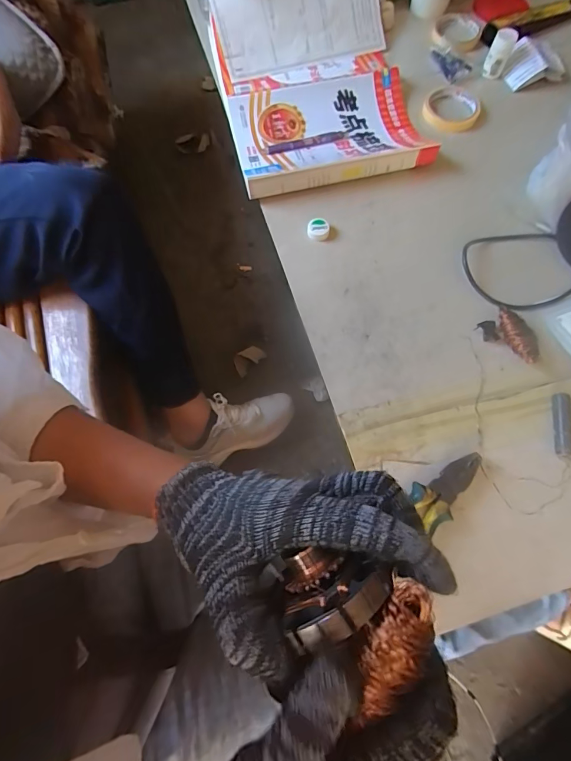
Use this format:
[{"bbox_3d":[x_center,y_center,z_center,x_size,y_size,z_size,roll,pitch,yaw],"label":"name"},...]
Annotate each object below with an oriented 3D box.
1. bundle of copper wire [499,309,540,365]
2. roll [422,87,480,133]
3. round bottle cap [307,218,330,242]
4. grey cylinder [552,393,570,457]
[{"bbox_3d":[0.295,-0.059,0.497,0.030,0.024,0.077,-7,71,-3],"label":"bundle of copper wire"},{"bbox_3d":[0.279,-0.459,0.653,0.089,0.026,0.094,1,70,-2],"label":"roll"},{"bbox_3d":[0.048,-0.221,0.570,0.032,0.013,0.030,0,71,0],"label":"round bottle cap"},{"bbox_3d":[0.323,0.052,0.453,0.021,0.014,0.072,9,71,3],"label":"grey cylinder"}]

